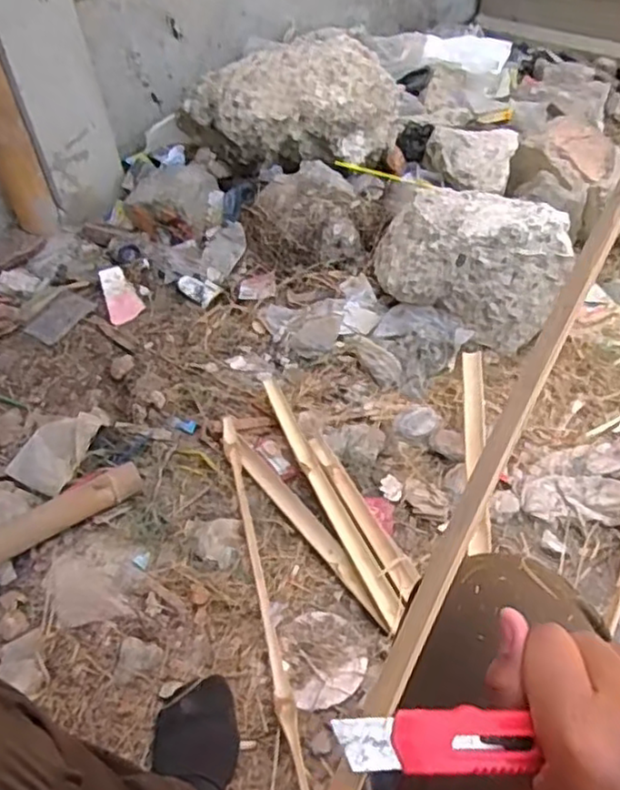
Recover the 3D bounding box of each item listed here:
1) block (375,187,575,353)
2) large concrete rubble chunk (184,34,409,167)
[{"bbox_3d":[0.290,-0.259,1.205,0.350,0.195,0.223,21,53,23],"label":"block"},{"bbox_3d":[-0.048,-0.612,1.398,0.469,0.160,0.216,1,47,7],"label":"large concrete rubble chunk"}]

